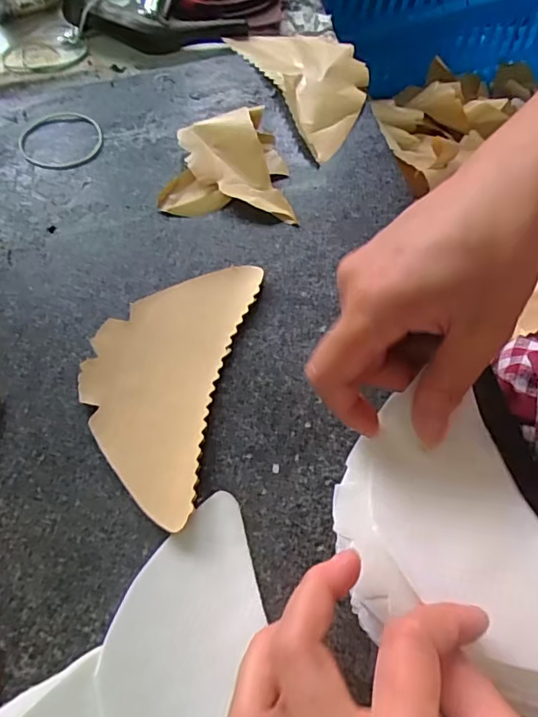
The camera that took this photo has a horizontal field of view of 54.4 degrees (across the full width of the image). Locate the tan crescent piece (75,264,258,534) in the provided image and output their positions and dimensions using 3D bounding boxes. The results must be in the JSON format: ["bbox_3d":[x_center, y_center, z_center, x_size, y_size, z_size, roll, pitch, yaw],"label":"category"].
[{"bbox_3d":[-0.060,0.007,0.283,0.075,0.015,0.145,13,67,6],"label":"tan crescent piece"}]

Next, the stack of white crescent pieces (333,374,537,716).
[{"bbox_3d":[0.082,0.087,0.229,0.089,0.032,0.146,-19,70,-9],"label":"stack of white crescent pieces"}]

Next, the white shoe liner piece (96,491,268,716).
[{"bbox_3d":[-0.032,0.139,0.225,0.072,0.007,0.140,-11,67,-16],"label":"white shoe liner piece"}]

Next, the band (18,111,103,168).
[{"bbox_3d":[-0.143,-0.152,0.361,0.055,0.004,0.054,0,67,0],"label":"band"}]

